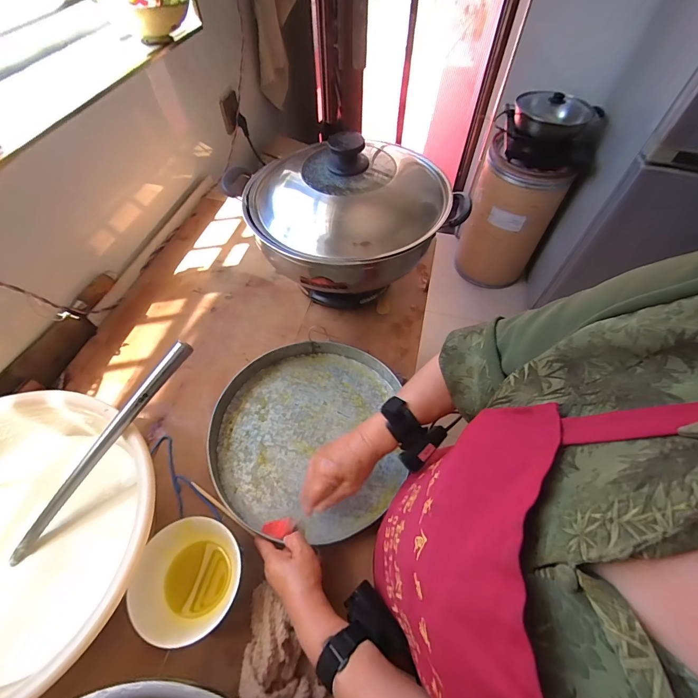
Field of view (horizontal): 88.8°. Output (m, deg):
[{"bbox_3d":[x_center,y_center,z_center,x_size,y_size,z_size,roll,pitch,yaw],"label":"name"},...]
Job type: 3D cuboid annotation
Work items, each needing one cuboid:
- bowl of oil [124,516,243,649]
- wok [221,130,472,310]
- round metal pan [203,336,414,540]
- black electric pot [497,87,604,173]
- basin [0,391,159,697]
[{"bbox_3d":[-0.195,0.288,0.448,0.116,0.067,0.130,7,55,4],"label":"bowl of oil"},{"bbox_3d":[-0.003,-0.245,0.679,0.355,0.283,0.348,1,56,-1],"label":"wok"},{"bbox_3d":[-0.065,0.126,0.585,0.312,0.050,0.310,1,55,-1],"label":"round metal pan"},{"bbox_3d":[0.752,-0.824,1.347,0.360,0.184,0.232,-1,56,-2],"label":"black electric pot"},{"bbox_3d":[-0.406,0.237,0.434,0.331,0.122,0.326,1,55,-1],"label":"basin"}]

